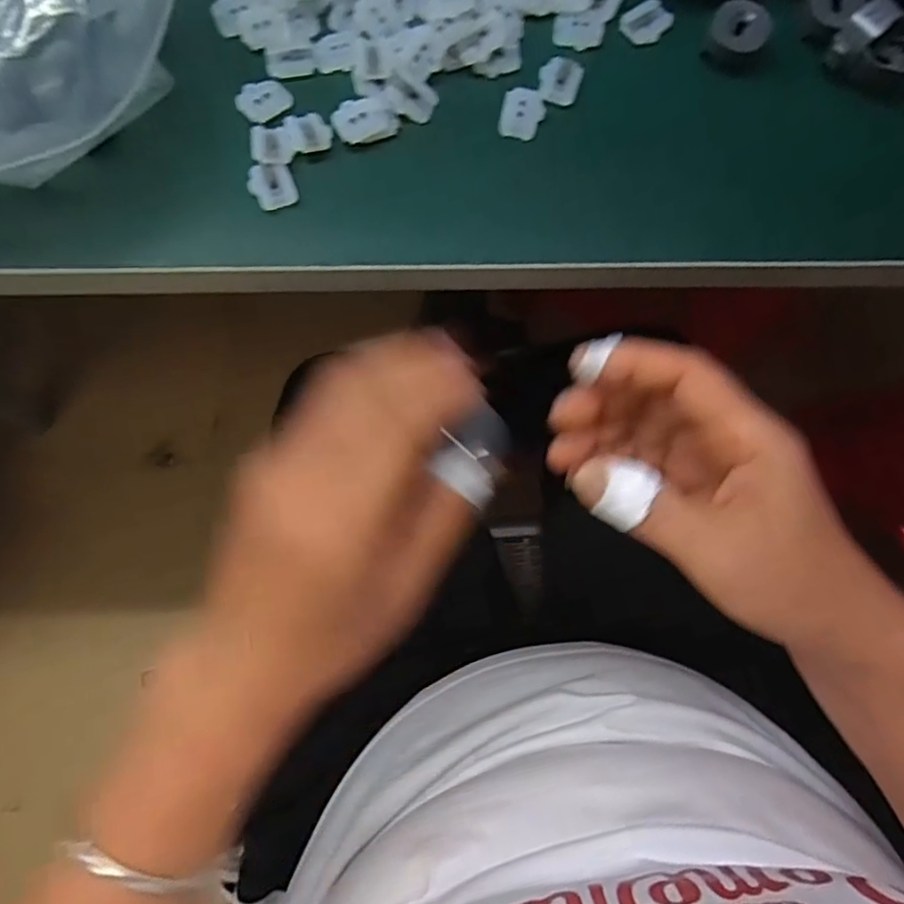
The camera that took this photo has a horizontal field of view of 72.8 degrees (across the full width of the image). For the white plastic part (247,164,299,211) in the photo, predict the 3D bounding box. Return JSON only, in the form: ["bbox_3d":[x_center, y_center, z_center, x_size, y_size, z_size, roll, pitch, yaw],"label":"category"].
[{"bbox_3d":[-0.077,-0.113,0.262,0.019,0.005,0.020,0,78,-1],"label":"white plastic part"}]

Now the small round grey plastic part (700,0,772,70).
[{"bbox_3d":[0.130,-0.190,0.278,0.025,0.016,0.024,0,78,-1],"label":"small round grey plastic part"}]

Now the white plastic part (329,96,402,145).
[{"bbox_3d":[-0.037,-0.144,0.267,0.028,0.007,0.017,-11,78,-3],"label":"white plastic part"}]

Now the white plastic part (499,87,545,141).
[{"bbox_3d":[0.031,-0.151,0.273,0.019,0.004,0.022,10,95,1],"label":"white plastic part"}]

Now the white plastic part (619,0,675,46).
[{"bbox_3d":[0.090,-0.199,0.284,0.021,0.005,0.018,-37,81,-8],"label":"white plastic part"}]

